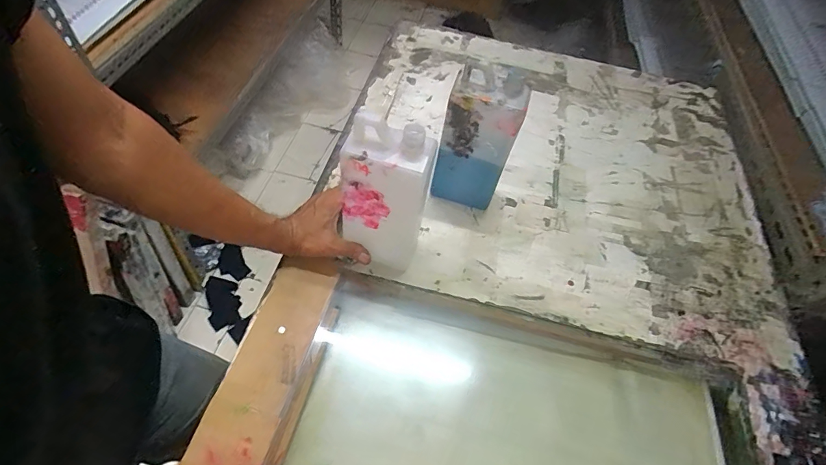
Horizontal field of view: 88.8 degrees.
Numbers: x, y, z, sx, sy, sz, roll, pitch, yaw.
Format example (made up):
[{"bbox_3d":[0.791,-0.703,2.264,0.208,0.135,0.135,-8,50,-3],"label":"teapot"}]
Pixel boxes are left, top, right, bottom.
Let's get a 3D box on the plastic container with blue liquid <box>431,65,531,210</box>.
[{"bbox_3d":[0.086,-0.123,0.580,0.099,0.217,0.057,19,55,8],"label":"plastic container with blue liquid"}]

